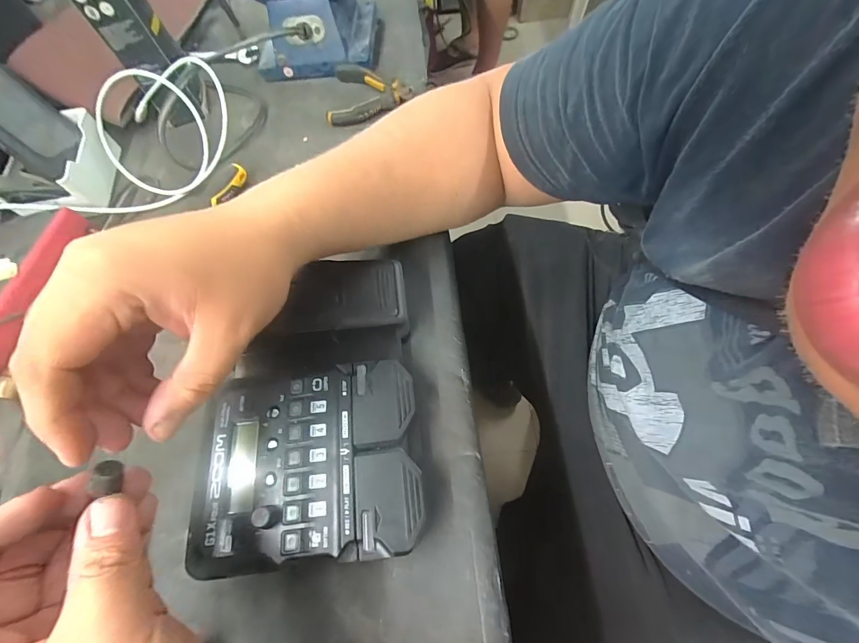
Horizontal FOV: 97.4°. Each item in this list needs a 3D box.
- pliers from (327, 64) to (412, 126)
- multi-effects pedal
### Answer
[{"bbox_3d":[-0.070,-0.263,0.443,0.090,0.025,0.085,1,64,4],"label":"pliers"},{"bbox_3d":[-0.084,0.058,0.278,0.150,0.049,0.206,-7,64,1],"label":"multi-effects pedal"}]

